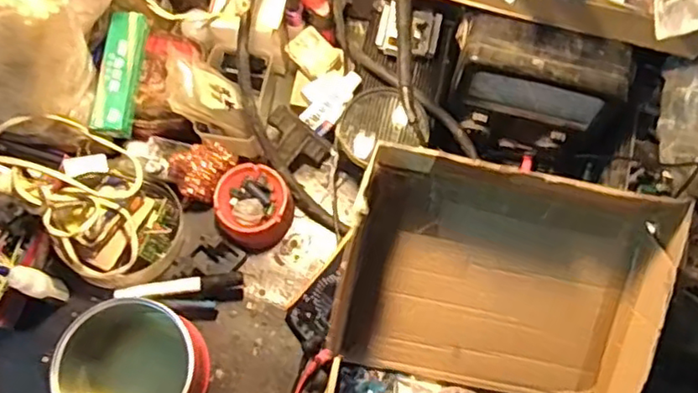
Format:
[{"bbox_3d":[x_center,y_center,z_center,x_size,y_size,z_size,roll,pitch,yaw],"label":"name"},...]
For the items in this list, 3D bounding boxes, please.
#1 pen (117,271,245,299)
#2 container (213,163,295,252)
[{"bbox_3d":[-0.181,0.096,0.668,0.131,0.015,0.018,-10,72,-3],"label":"pen"},{"bbox_3d":[-0.107,0.012,0.698,0.084,0.033,0.084,0,72,0],"label":"container"}]

